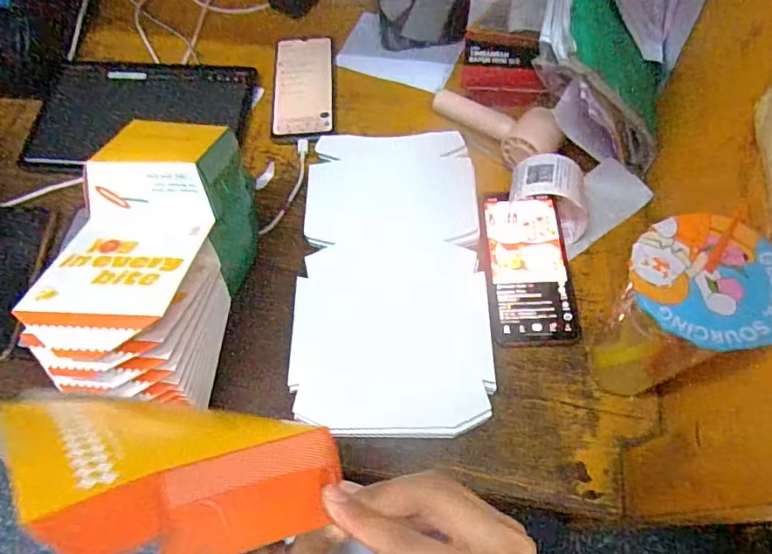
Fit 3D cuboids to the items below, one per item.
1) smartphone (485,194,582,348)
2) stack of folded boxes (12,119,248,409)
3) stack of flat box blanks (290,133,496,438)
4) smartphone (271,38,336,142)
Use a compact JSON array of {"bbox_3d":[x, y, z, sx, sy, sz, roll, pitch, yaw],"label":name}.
[{"bbox_3d":[0.141,-0.011,0.506,0.077,0.010,0.158,0,64,1],"label":"smartphone"},{"bbox_3d":[-0.194,-0.004,0.449,0.106,0.149,0.229,4,64,3],"label":"stack of folded boxes"},{"bbox_3d":[0.006,-0.013,0.514,0.179,0.009,0.325,1,64,1],"label":"stack of flat box blanks"},{"bbox_3d":[-0.100,-0.232,0.628,0.075,0.011,0.157,-3,64,-1],"label":"smartphone"}]

